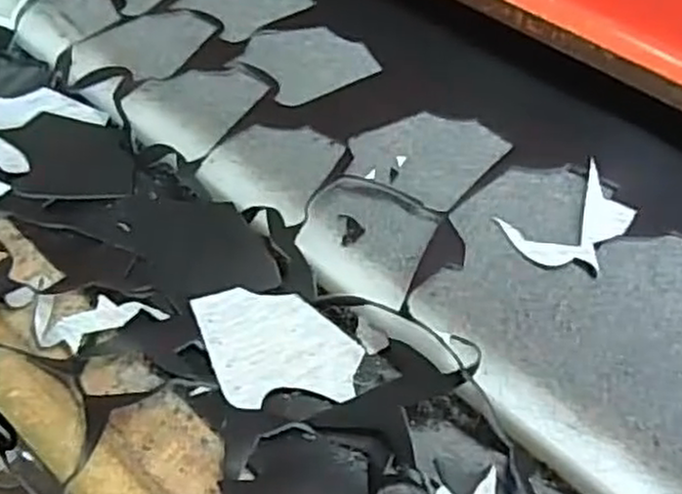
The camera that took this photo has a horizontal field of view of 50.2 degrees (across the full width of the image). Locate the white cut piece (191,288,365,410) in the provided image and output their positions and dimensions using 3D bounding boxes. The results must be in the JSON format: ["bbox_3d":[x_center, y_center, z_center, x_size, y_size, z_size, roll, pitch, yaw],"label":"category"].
[{"bbox_3d":[-0.048,0.075,0.555,0.118,0.006,0.097,-2,54,-9],"label":"white cut piece"}]

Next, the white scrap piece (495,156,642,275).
[{"bbox_3d":[0.183,-0.019,0.568,0.095,0.012,0.075,-27,60,-19],"label":"white scrap piece"}]

